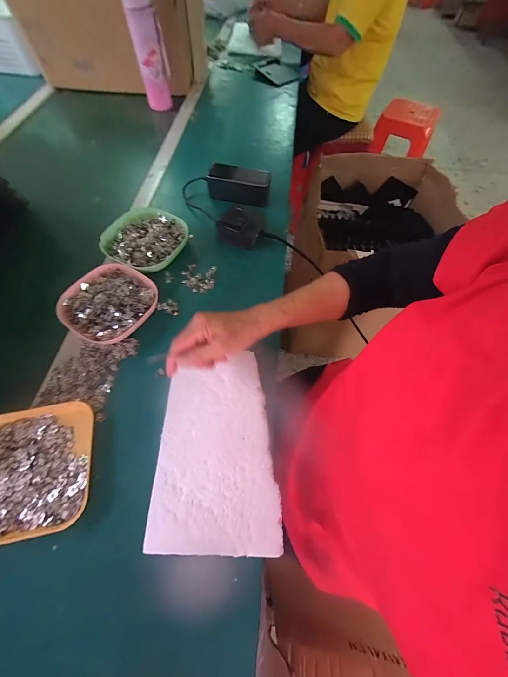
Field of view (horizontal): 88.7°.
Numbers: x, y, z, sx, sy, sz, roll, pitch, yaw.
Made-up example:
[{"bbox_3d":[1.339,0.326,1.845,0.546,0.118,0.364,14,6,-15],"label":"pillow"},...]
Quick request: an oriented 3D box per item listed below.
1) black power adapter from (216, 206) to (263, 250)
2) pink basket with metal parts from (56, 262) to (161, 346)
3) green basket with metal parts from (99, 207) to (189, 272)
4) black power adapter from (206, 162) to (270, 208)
[{"bbox_3d":[-0.027,-0.224,0.511,0.078,0.045,0.075,19,63,9],"label":"black power adapter"},{"bbox_3d":[-0.235,-0.059,0.425,0.135,0.036,0.135,34,66,16],"label":"pink basket with metal parts"},{"bbox_3d":[-0.203,-0.186,0.491,0.132,0.030,0.137,23,64,11],"label":"green basket with metal parts"},{"bbox_3d":[-0.032,-0.339,0.569,0.128,0.053,0.056,10,62,4],"label":"black power adapter"}]

